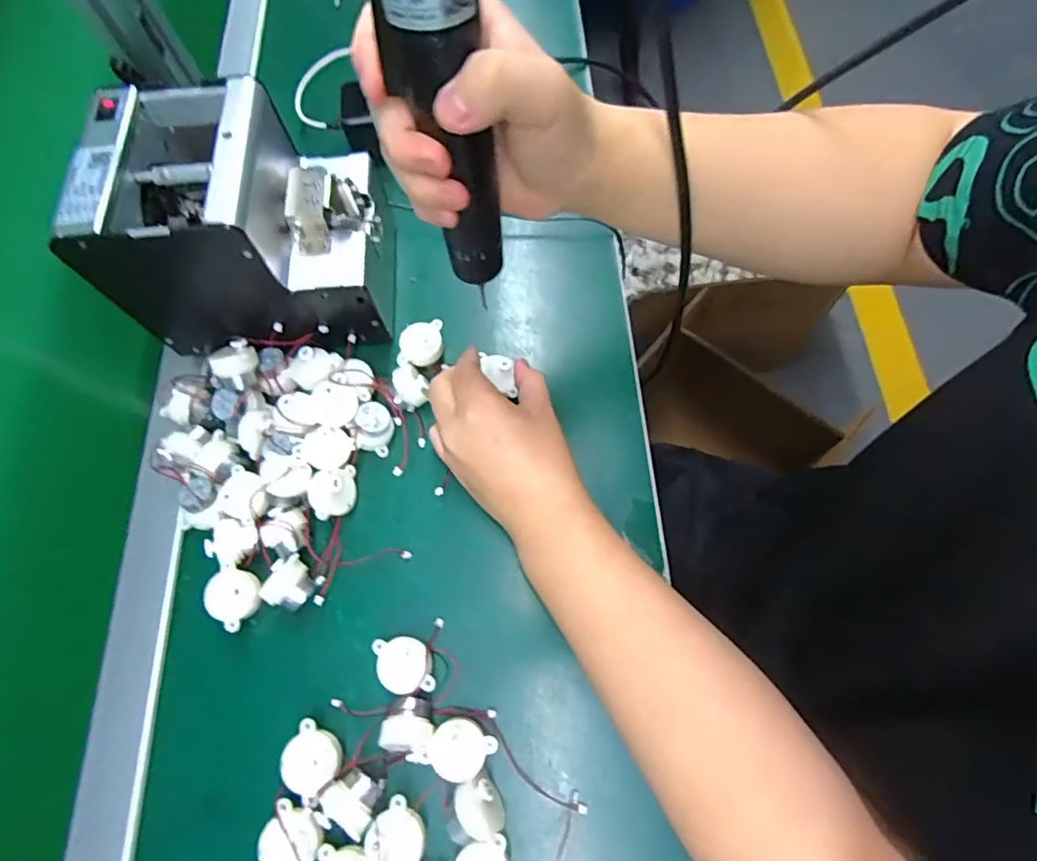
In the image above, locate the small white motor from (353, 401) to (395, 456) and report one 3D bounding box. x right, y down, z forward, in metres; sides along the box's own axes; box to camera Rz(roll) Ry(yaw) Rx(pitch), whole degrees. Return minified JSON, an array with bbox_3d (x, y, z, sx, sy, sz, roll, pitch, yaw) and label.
[{"bbox_3d":[-0.109,-0.002,0.417,0.030,0.020,0.035,12,75,-25],"label":"small white motor"}]

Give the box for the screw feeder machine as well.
[{"bbox_3d":[-0.192,-0.148,0.396,0.170,0.117,0.141,-1,69,4],"label":"screw feeder machine"}]

